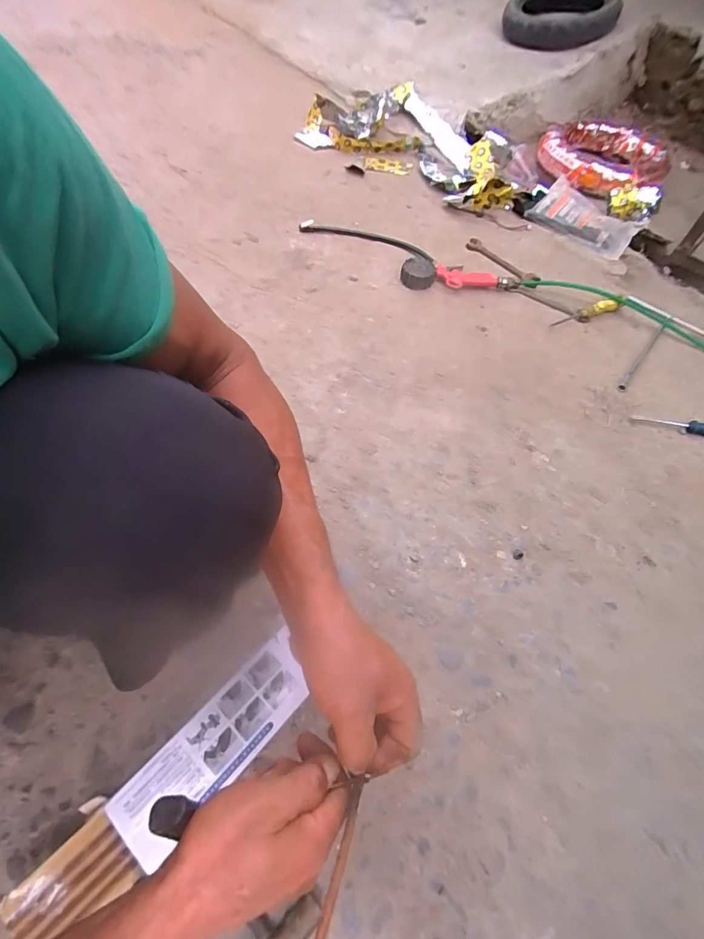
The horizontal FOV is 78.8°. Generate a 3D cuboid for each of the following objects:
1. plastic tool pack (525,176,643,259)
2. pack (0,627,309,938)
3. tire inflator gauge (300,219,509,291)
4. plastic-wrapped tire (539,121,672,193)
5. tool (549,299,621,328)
[{"bbox_3d":[0.582,-0.628,1.076,0.147,0.035,0.254,-45,69,-4],"label":"plastic tool pack"},{"bbox_3d":[-0.172,0.304,0.422,0.309,0.015,0.078,-38,64,-23],"label":"pack"},{"bbox_3d":[0.105,-0.484,0.971,0.511,0.035,0.151,30,60,14],"label":"tire inflator gauge"},{"bbox_3d":[0.702,-0.883,1.204,0.342,0.067,0.399,18,58,6],"label":"plastic-wrapped tire"},{"bbox_3d":[0.495,-0.327,0.905,0.165,0.026,0.029,-20,61,-17],"label":"tool"}]

